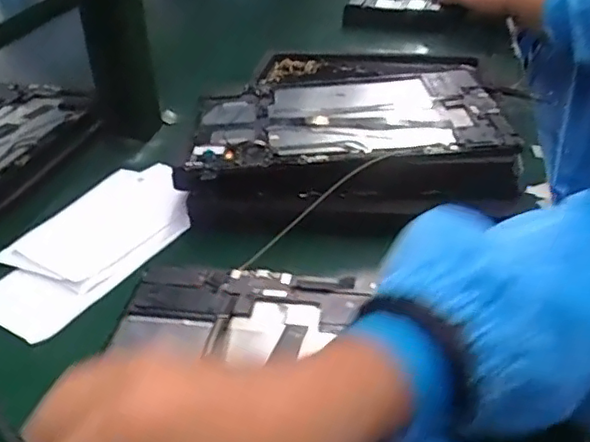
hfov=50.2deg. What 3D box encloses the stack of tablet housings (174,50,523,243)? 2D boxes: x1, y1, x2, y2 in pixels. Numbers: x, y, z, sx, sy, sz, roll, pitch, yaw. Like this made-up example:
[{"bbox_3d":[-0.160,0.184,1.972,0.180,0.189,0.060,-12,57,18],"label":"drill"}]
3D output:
[{"bbox_3d":[0.040,-0.073,0.525,0.256,0.057,0.218,-2,35,-2],"label":"stack of tablet housings"}]

